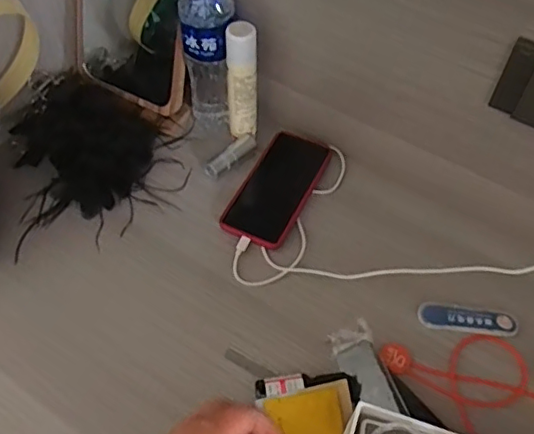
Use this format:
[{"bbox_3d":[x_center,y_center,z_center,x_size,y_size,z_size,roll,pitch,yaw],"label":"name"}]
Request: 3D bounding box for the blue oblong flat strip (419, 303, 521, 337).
[{"bbox_3d":[0.209,0.106,0.594,0.099,0.004,0.027,7,55,3],"label":"blue oblong flat strip"}]

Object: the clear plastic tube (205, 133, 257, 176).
[{"bbox_3d":[-0.043,-0.075,0.703,0.021,0.018,0.078,37,62,22],"label":"clear plastic tube"}]

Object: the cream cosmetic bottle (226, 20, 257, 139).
[{"bbox_3d":[-0.030,-0.154,0.677,0.033,0.152,0.034,-4,55,-4],"label":"cream cosmetic bottle"}]

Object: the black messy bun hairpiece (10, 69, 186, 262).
[{"bbox_3d":[-0.212,-0.086,0.704,0.187,0.046,0.226,-15,57,-12],"label":"black messy bun hairpiece"}]

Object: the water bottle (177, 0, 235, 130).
[{"bbox_3d":[-0.066,-0.191,0.659,0.059,0.207,0.062,-3,55,-3],"label":"water bottle"}]

